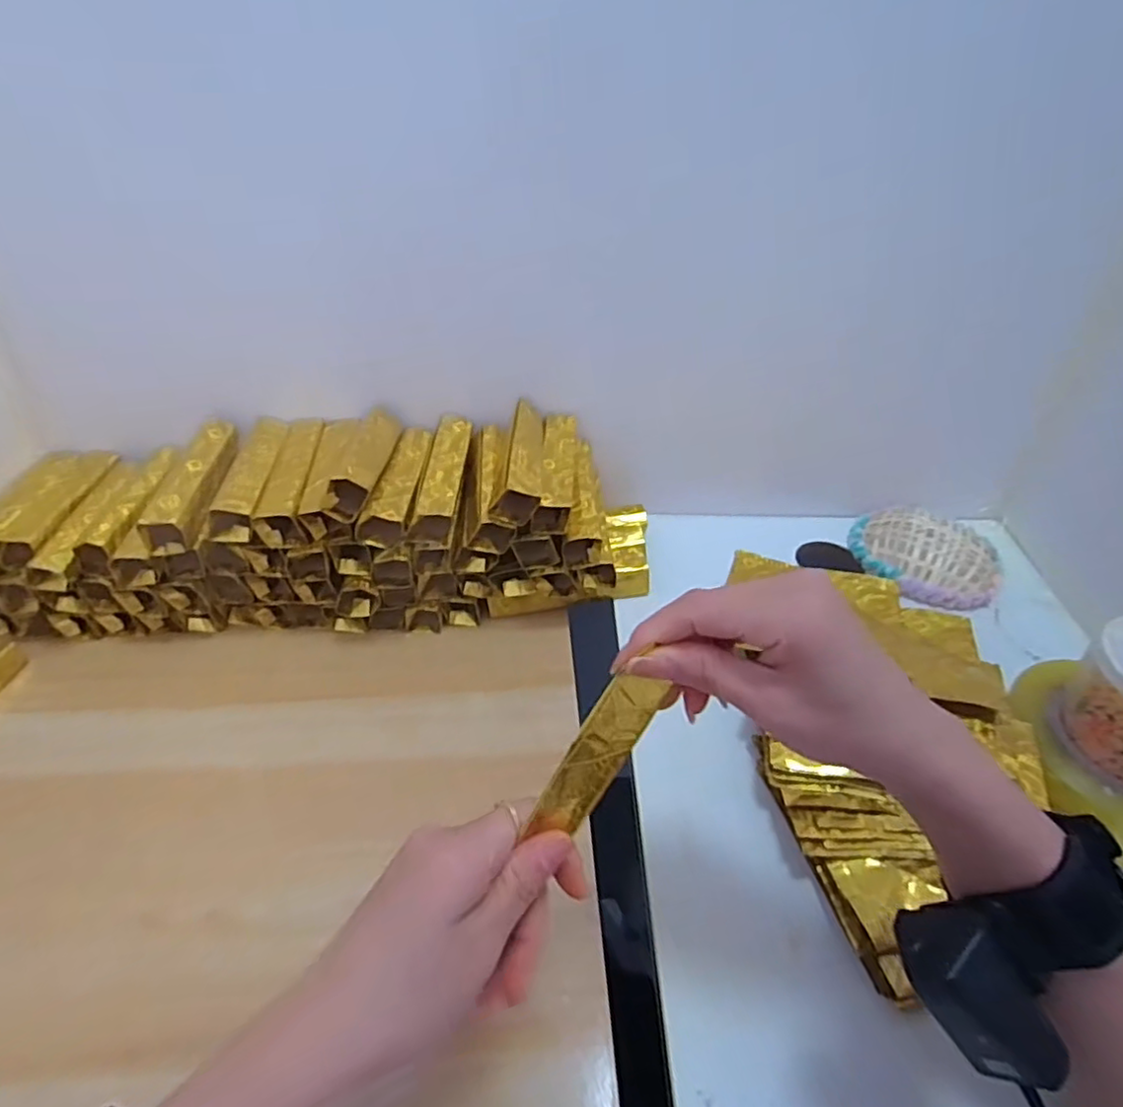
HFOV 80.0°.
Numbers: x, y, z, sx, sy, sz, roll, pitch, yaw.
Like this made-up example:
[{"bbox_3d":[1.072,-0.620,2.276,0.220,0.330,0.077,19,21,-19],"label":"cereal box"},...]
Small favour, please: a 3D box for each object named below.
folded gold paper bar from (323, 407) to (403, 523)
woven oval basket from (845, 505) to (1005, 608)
[{"bbox_3d":[-0.142,-0.072,0.500,0.030,0.034,0.120,3,41,1],"label":"folded gold paper bar"},{"bbox_3d":[0.321,-0.007,0.587,0.122,0.038,0.095,17,41,22],"label":"woven oval basket"}]

